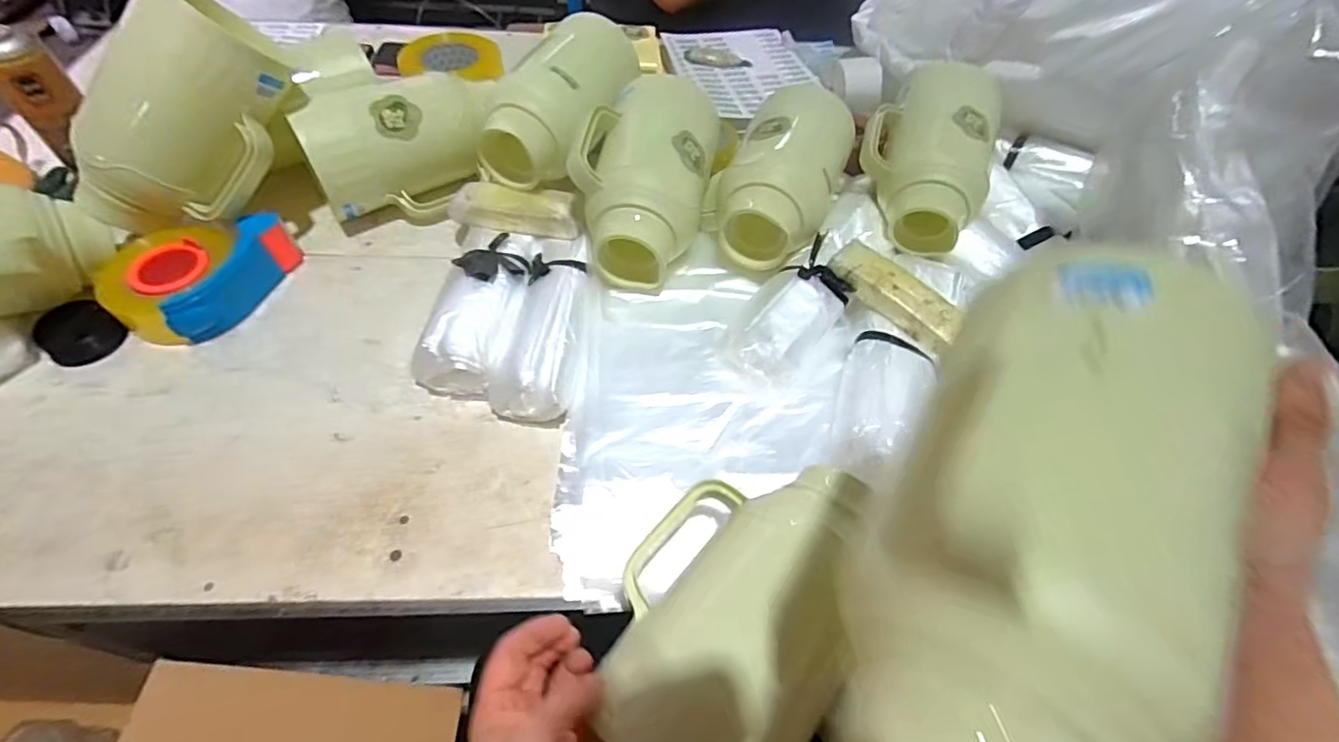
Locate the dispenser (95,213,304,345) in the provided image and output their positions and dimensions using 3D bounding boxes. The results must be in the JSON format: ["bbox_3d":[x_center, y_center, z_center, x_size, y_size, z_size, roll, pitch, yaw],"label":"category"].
[{"bbox_3d":[-0.518,-0.112,0.644,0.128,0.059,0.176,14,55,6],"label":"dispenser"}]

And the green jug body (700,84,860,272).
[{"bbox_3d":[0.136,-0.238,0.719,0.143,0.120,0.269,22,56,12],"label":"green jug body"}]

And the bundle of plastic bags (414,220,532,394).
[{"bbox_3d":[-0.204,-0.071,0.635,0.096,0.065,0.205,6,54,1],"label":"bundle of plastic bags"}]

